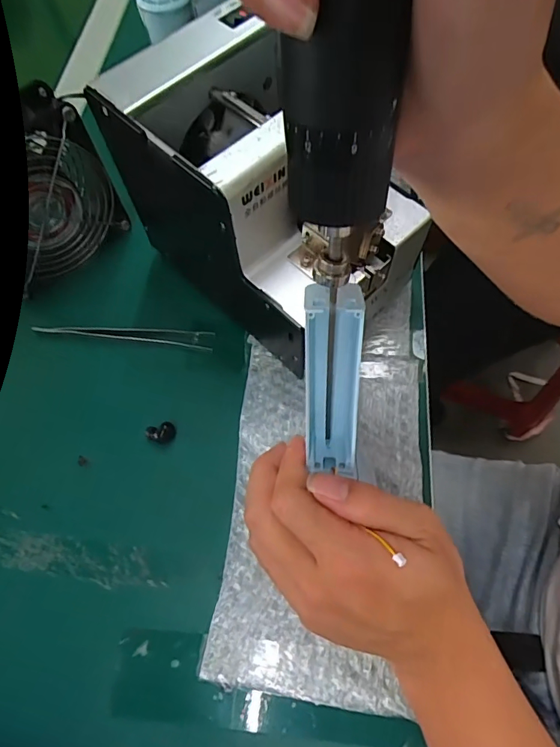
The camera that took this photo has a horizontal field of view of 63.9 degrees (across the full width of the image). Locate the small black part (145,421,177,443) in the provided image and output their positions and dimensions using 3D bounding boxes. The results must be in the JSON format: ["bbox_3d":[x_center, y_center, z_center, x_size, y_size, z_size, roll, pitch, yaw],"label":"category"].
[{"bbox_3d":[-0.084,0.043,0.318,0.020,0.013,0.012,-12,65,-1],"label":"small black part"}]

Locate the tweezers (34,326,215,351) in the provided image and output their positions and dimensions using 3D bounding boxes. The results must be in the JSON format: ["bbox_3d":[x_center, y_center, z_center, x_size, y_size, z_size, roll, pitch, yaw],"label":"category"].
[{"bbox_3d":[-0.122,-0.033,0.351,0.141,0.004,0.015,6,67,5],"label":"tweezers"}]

